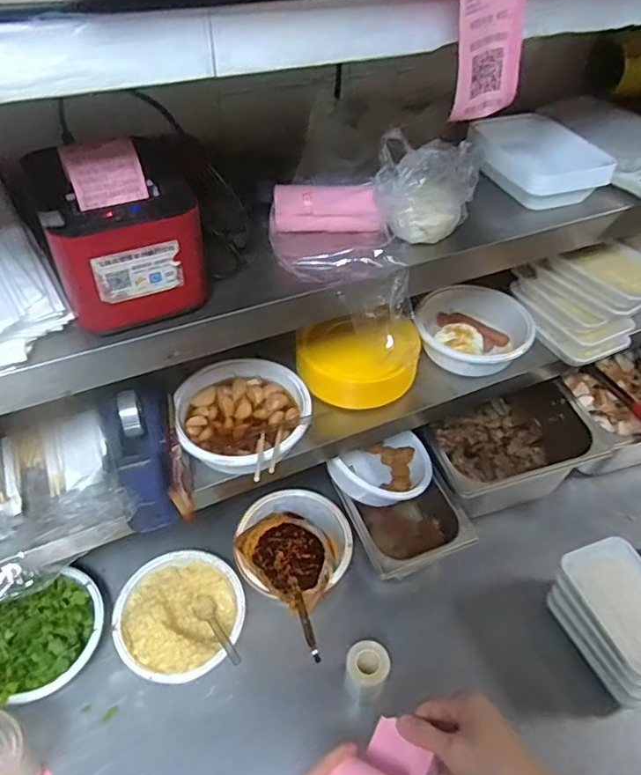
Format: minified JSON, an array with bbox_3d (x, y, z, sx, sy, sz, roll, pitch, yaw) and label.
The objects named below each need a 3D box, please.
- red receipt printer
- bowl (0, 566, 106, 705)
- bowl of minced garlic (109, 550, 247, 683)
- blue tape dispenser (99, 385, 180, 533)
[{"bbox_3d":[-0.172,-0.132,0.492,0.131,0.114,0.108,-20,51,-19],"label":"red receipt printer"},{"bbox_3d":[-0.371,0.336,0.755,0.170,0.061,0.149,-25,53,-23],"label":"bowl"},{"bbox_3d":[-0.188,0.315,0.777,0.166,0.064,0.162,1,47,-1],"label":"bowl of minced garlic"},{"bbox_3d":[-0.203,0.080,0.652,0.074,0.087,0.151,-15,49,-15],"label":"blue tape dispenser"}]

